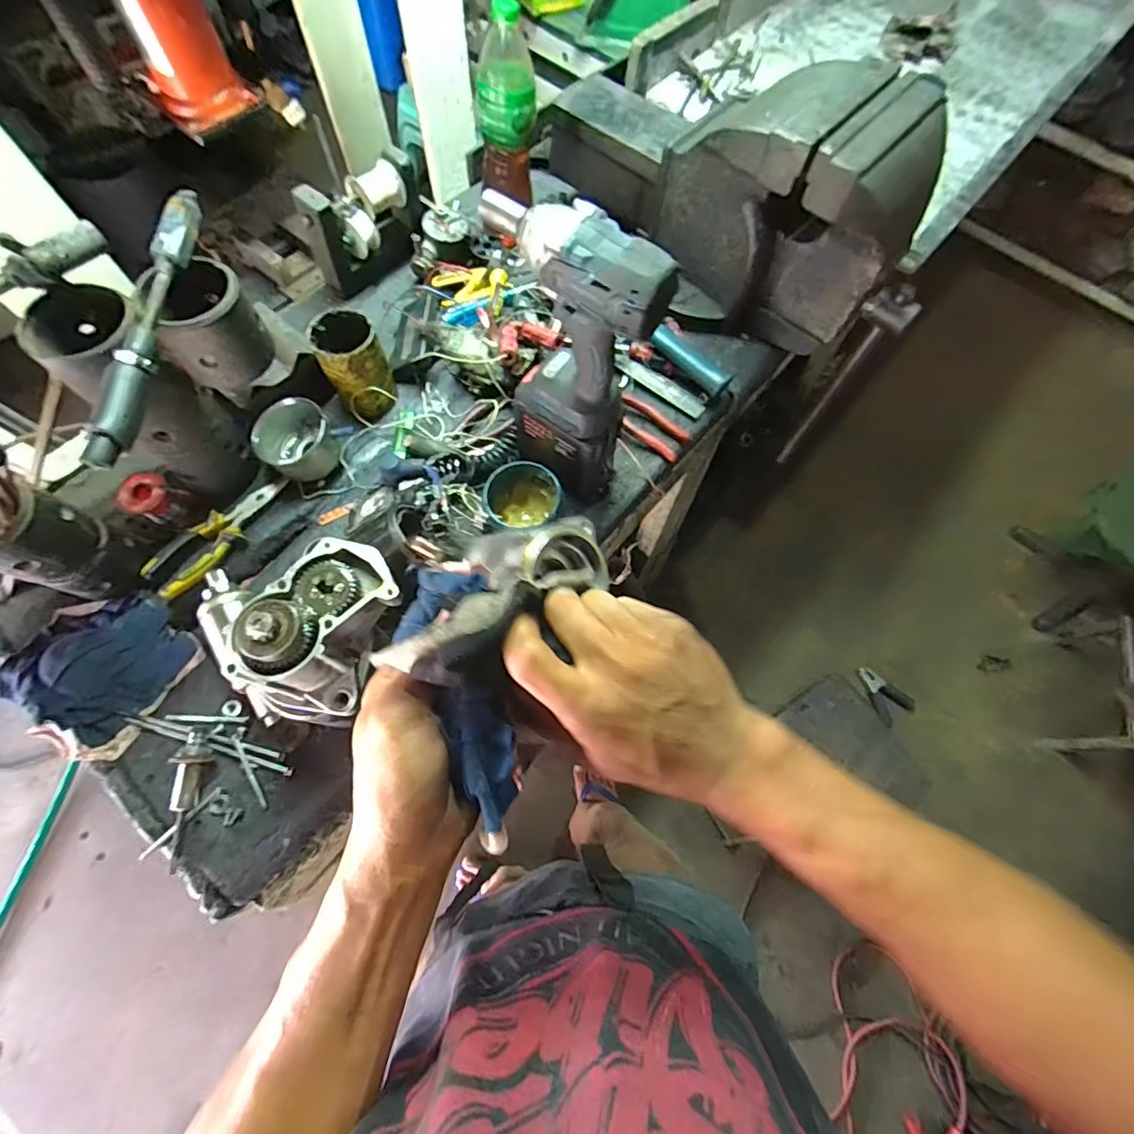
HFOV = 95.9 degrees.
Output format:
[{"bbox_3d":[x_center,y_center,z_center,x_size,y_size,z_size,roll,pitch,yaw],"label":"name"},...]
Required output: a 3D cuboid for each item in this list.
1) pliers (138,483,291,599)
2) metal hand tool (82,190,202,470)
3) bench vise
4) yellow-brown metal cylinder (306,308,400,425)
[{"bbox_3d":[-0.409,-0.042,0.604,0.054,0.021,0.175,36,72,11],"label":"pliers"},{"bbox_3d":[-0.357,-0.213,0.439,0.029,0.032,0.278,0,69,-3],"label":"metal hand tool"},{"bbox_3d":[0.217,-0.526,0.689,0.192,0.258,0.538,-39,76,-16],"label":"bench vise"},{"bbox_3d":[-0.264,-0.252,0.645,0.072,0.106,0.087,-24,72,-11],"label":"yellow-brown metal cylinder"}]

